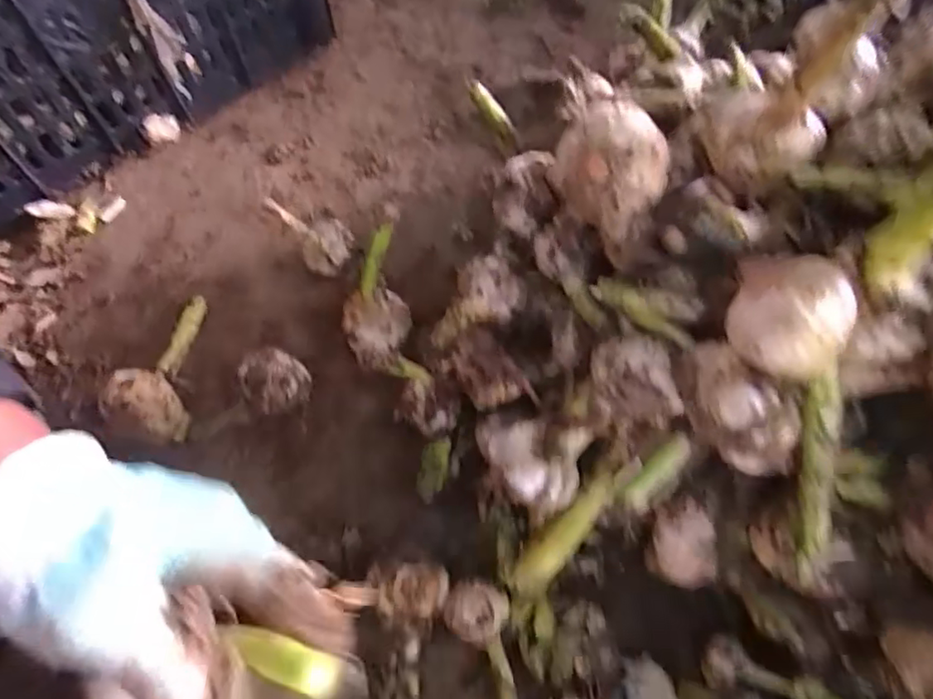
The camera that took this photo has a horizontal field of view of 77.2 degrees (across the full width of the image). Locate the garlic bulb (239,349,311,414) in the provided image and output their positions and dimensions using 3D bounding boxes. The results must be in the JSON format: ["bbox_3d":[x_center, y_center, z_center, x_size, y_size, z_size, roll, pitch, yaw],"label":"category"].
[{"bbox_3d":[-0.133,0.027,0.416,0.044,0.049,0.039,-40,68,-18],"label":"garlic bulb"}]

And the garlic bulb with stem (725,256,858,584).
[{"bbox_3d":[0.136,0.032,0.237,0.041,0.140,0.041,-20,18,-7],"label":"garlic bulb with stem"}]

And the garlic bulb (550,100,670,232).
[{"bbox_3d":[0.067,-0.087,0.273,0.049,0.037,0.046,5,62,4],"label":"garlic bulb"}]

